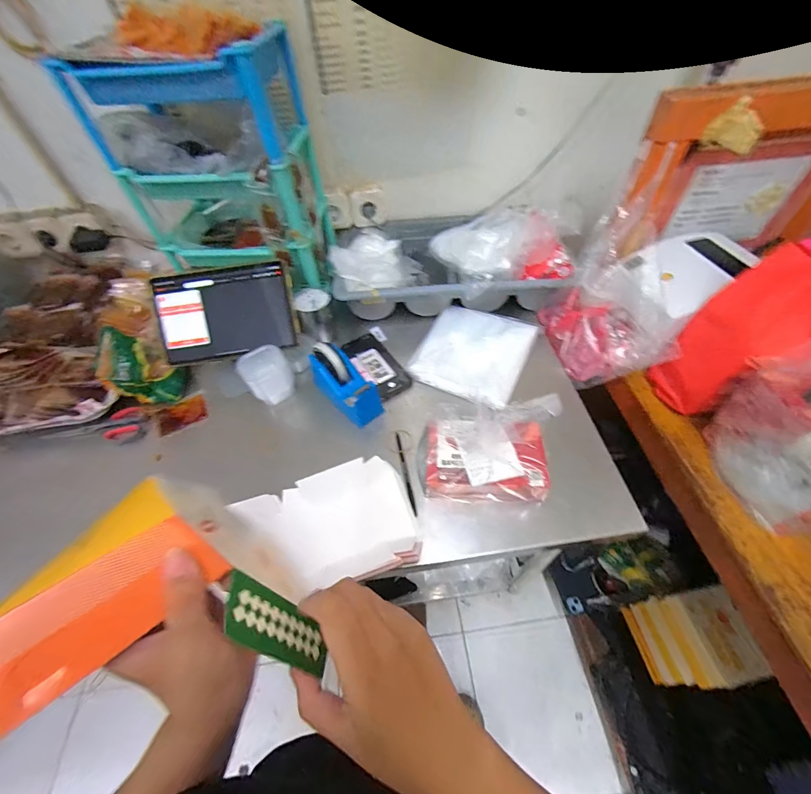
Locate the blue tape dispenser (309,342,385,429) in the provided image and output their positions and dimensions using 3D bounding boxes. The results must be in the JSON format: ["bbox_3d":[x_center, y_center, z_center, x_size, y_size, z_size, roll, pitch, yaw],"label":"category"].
[{"bbox_3d":[-0.111,-0.026,0.659,0.071,0.096,0.150,-36,59,-21],"label":"blue tape dispenser"}]

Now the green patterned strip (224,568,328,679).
[{"bbox_3d":[-0.083,0.152,0.242,0.004,0.094,0.034,-24,33,17],"label":"green patterned strip"}]

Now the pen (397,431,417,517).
[{"bbox_3d":[0.000,0.122,0.597,0.009,0.012,0.148,-11,53,-5],"label":"pen"}]

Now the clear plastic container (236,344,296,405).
[{"bbox_3d":[-0.259,-0.043,0.685,0.083,0.074,0.065,-37,59,-22],"label":"clear plastic container"}]

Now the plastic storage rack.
[{"bbox_3d":[-0.333,-0.425,0.682,0.327,0.356,0.244,4,53,7],"label":"plastic storage rack"}]

